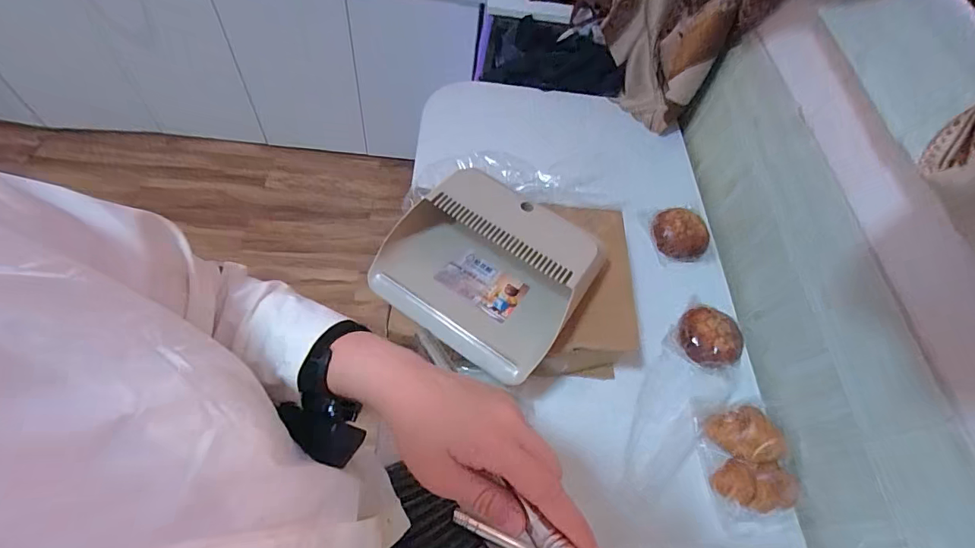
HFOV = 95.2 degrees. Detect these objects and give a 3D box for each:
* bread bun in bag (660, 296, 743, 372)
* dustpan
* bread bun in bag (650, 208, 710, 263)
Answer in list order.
[{"bbox_3d":[0.366,0.105,0.728,0.108,0.045,0.098,40,62,15],"label":"bread bun in bag"},{"bbox_3d":[-0.003,-0.014,0.615,0.270,0.085,0.225,34,60,12],"label":"dustpan"},{"bbox_3d":[0.367,-0.076,0.840,0.104,0.045,0.101,4,59,-6],"label":"bread bun in bag"}]

